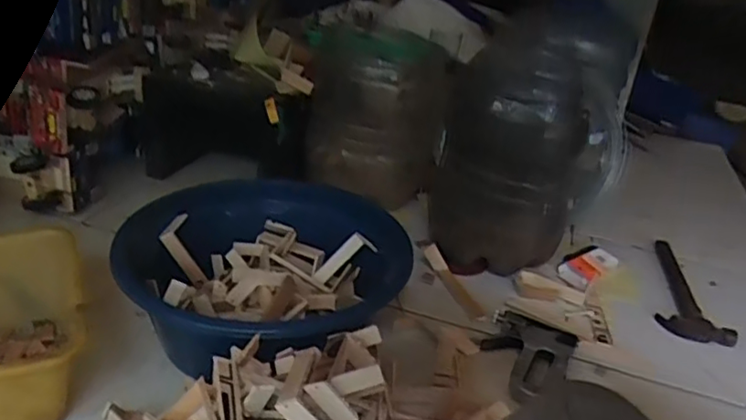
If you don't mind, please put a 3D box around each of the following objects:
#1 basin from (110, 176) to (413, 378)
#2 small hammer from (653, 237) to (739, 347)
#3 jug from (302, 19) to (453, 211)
[{"bbox_3d":[-0.150,0.082,0.786,0.309,0.135,0.312,5,27,-3],"label":"basin"},{"bbox_3d":[0.532,0.135,1.041,0.111,0.028,0.291,15,28,16],"label":"small hammer"},{"bbox_3d":[0.001,-0.183,1.149,0.236,0.290,0.236,6,27,-2],"label":"jug"}]

